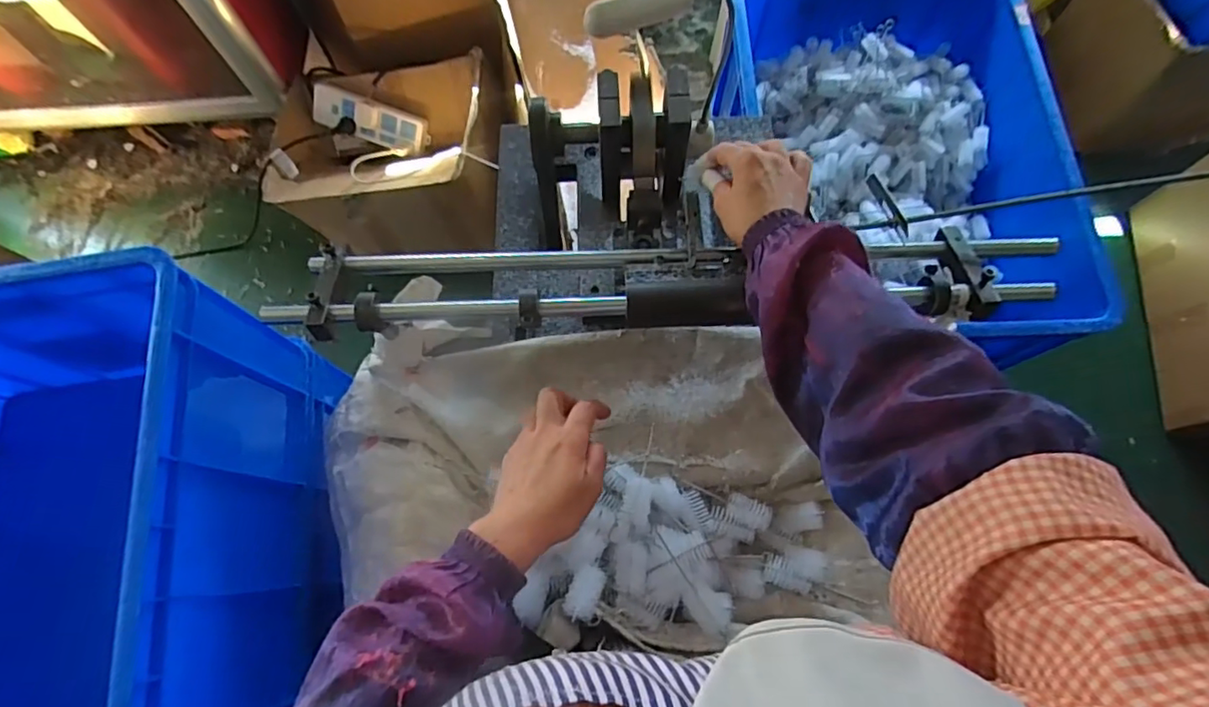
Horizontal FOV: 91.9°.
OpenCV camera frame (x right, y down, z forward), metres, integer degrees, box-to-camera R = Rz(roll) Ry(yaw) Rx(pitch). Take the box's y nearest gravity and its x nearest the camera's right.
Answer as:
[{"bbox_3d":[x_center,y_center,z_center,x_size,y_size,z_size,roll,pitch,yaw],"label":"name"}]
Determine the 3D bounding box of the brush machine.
[{"bbox_3d":[0.065,-0.131,0.561,0.610,0.144,0.251,-1,71,2],"label":"brush machine"}]

